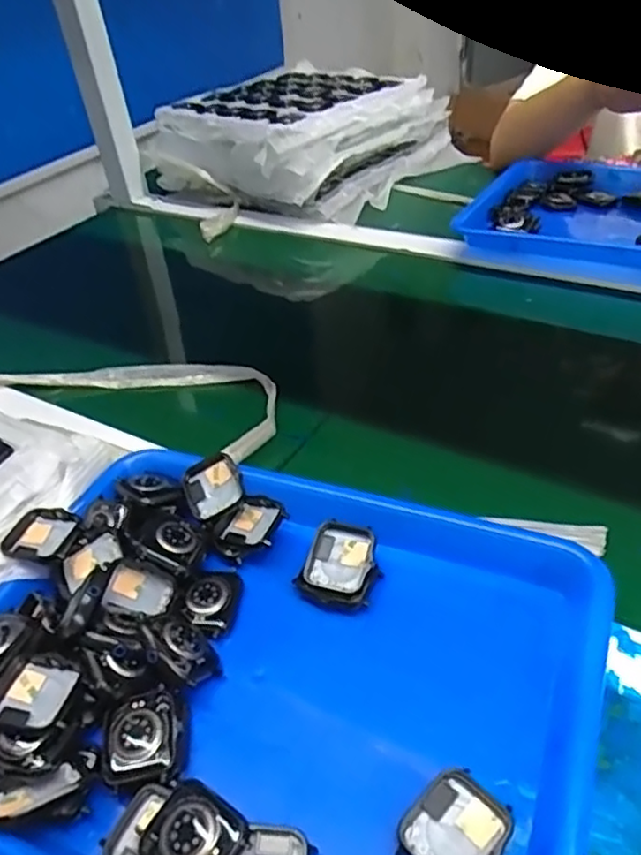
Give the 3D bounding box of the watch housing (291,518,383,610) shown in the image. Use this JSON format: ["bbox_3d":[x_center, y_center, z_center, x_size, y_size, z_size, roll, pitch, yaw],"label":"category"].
[{"bbox_3d":[0.012,0.084,0.402,0.044,0.011,0.051,13,60,13],"label":"watch housing"}]

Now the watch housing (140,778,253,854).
[{"bbox_3d":[-0.055,0.178,0.286,0.043,0.012,0.038,23,48,32],"label":"watch housing"}]

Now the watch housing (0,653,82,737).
[{"bbox_3d":[-0.142,0.132,0.331,0.043,0.009,0.037,7,42,18],"label":"watch housing"}]

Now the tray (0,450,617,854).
[{"bbox_3d":[-0.036,0.127,0.350,0.334,0.047,0.249,11,43,21],"label":"tray"}]

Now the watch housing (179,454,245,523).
[{"bbox_3d":[-0.073,0.041,0.450,0.038,0.014,0.042,-23,66,-8],"label":"watch housing"}]

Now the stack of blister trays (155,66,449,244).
[{"bbox_3d":[-0.025,-0.417,0.952,0.401,0.114,0.319,-30,44,-25],"label":"stack of blister trays"}]

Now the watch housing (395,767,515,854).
[{"bbox_3d":[0.059,0.176,0.287,0.038,0.009,0.046,24,49,33],"label":"watch housing"}]

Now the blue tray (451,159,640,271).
[{"bbox_3d":[0.350,-0.243,0.749,0.334,0.038,0.247,15,44,25],"label":"blue tray"}]

